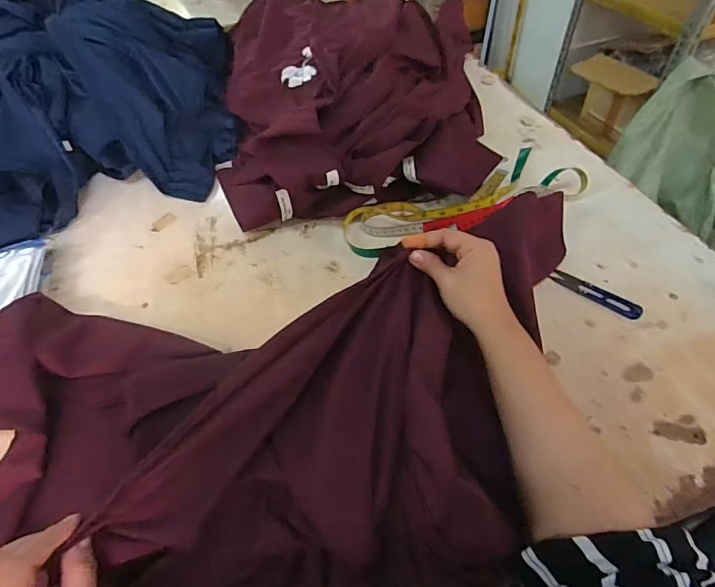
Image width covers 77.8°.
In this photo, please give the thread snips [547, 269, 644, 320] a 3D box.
[{"bbox_3d":[0.280,-0.001,0.521,0.104,0.005,0.025,33,61,28],"label":"thread snips"}]

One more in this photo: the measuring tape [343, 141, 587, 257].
[{"bbox_3d":[0.142,-0.145,0.642,0.341,0.036,0.153,-17,51,-9],"label":"measuring tape"}]

